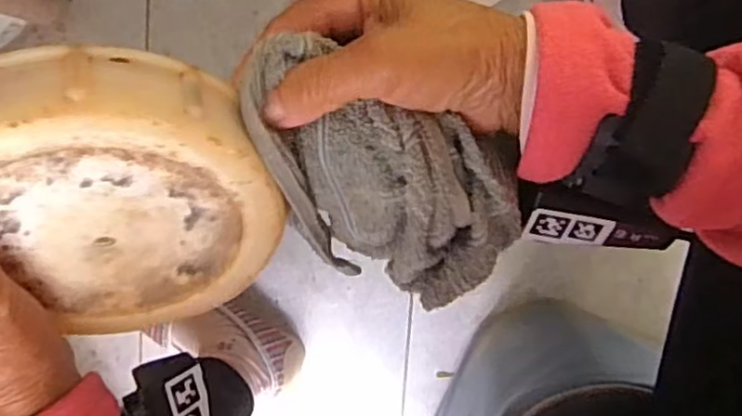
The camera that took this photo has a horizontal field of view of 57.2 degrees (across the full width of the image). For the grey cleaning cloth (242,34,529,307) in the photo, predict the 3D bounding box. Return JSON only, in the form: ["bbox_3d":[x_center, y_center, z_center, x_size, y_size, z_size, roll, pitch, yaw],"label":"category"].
[{"bbox_3d":[0.000,-0.008,0.294,0.131,0.068,0.085,30,98,-1],"label":"grey cleaning cloth"}]

